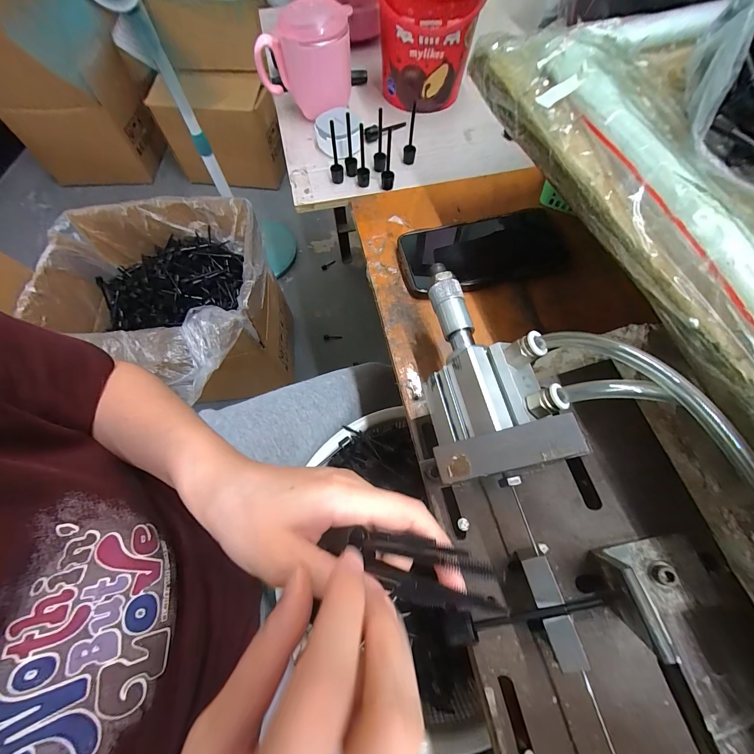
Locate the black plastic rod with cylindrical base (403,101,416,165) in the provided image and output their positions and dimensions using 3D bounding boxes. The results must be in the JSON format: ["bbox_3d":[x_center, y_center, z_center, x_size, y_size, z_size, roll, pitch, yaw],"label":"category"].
[{"bbox_3d":[0.040,-0.282,0.374,0.014,0.061,0.013,6,67,3],"label":"black plastic rod with cylindrical base"}]

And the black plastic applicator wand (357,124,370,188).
[{"bbox_3d":[-0.016,-0.248,0.355,0.013,0.067,0.018,-7,67,-3],"label":"black plastic applicator wand"}]

